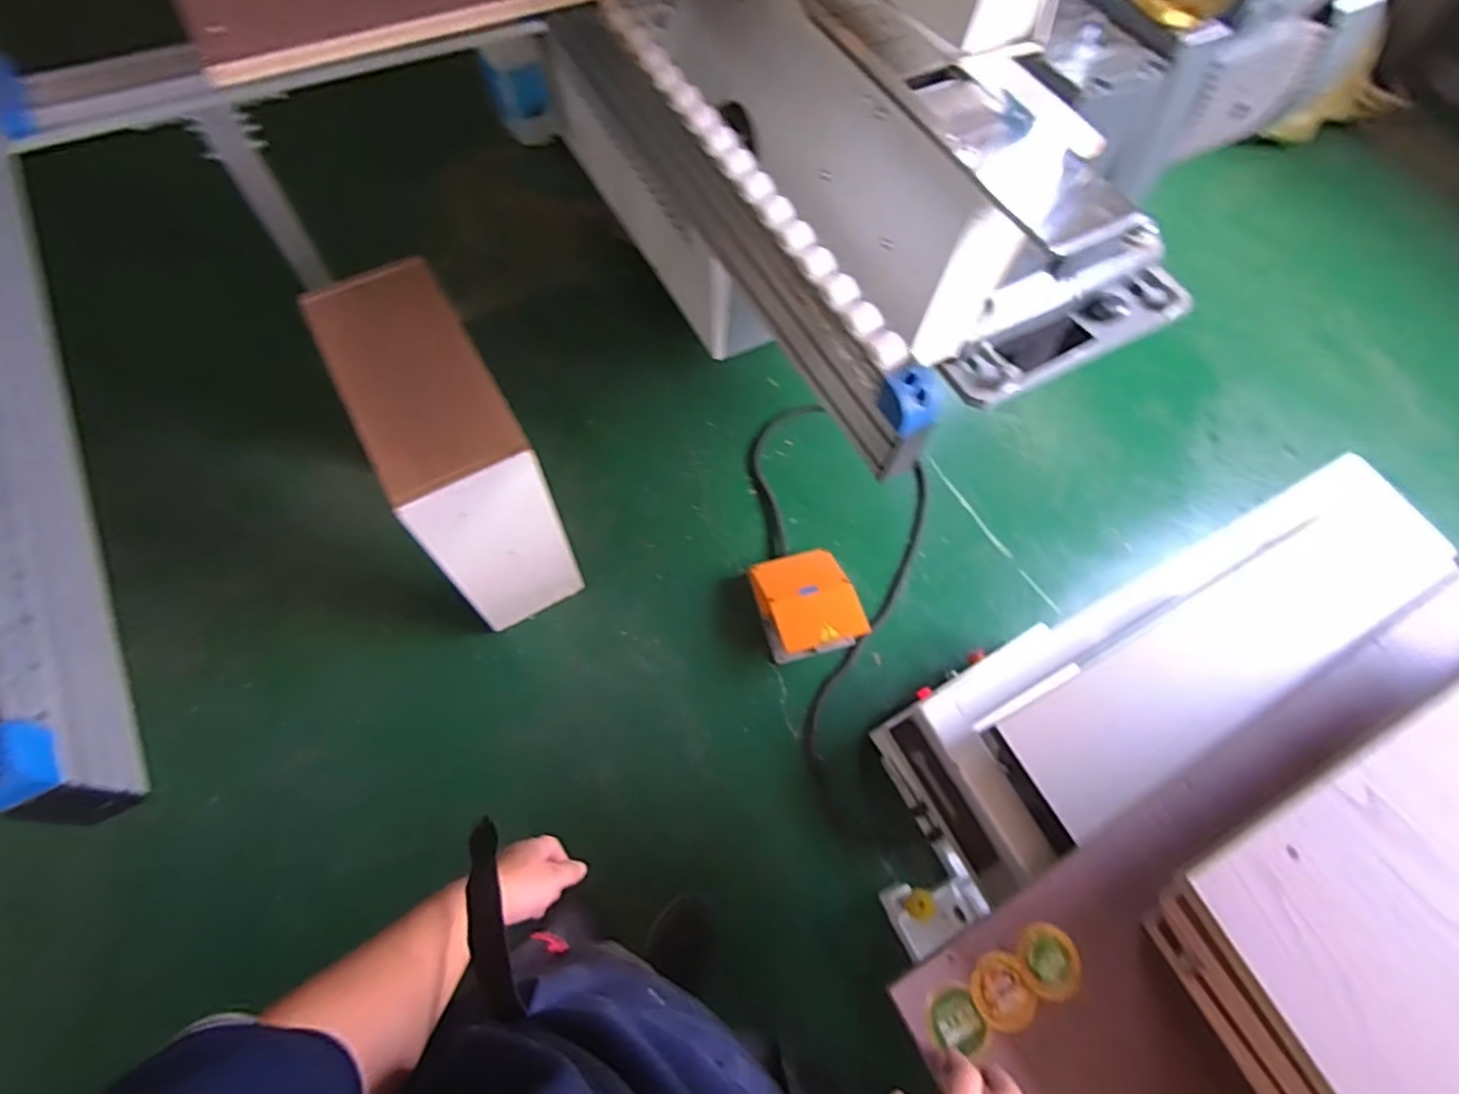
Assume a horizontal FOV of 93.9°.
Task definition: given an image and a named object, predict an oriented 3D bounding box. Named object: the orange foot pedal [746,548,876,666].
[{"bbox_3d":[0.158,0.114,1.408,0.190,0.120,0.209,-14,66,-10],"label":"orange foot pedal"}]

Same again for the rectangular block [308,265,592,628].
[{"bbox_3d":[-0.482,-0.157,1.239,0.213,0.503,0.447,-25,69,-15],"label":"rectangular block"}]

